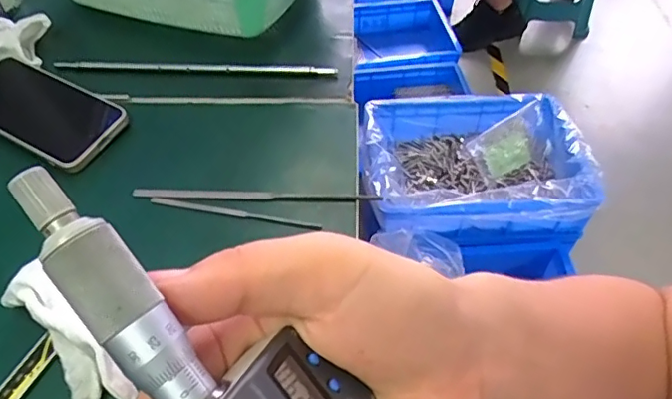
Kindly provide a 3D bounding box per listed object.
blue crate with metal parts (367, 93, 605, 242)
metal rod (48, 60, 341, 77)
[{"bbox_3d":[0.266,-0.058,1.113,0.413,0.130,0.317,-2,50,-1],"label":"blue crate with metal parts"},{"bbox_3d":[-0.134,-0.129,0.542,0.265,0.009,0.012,2,50,2],"label":"metal rod"}]

